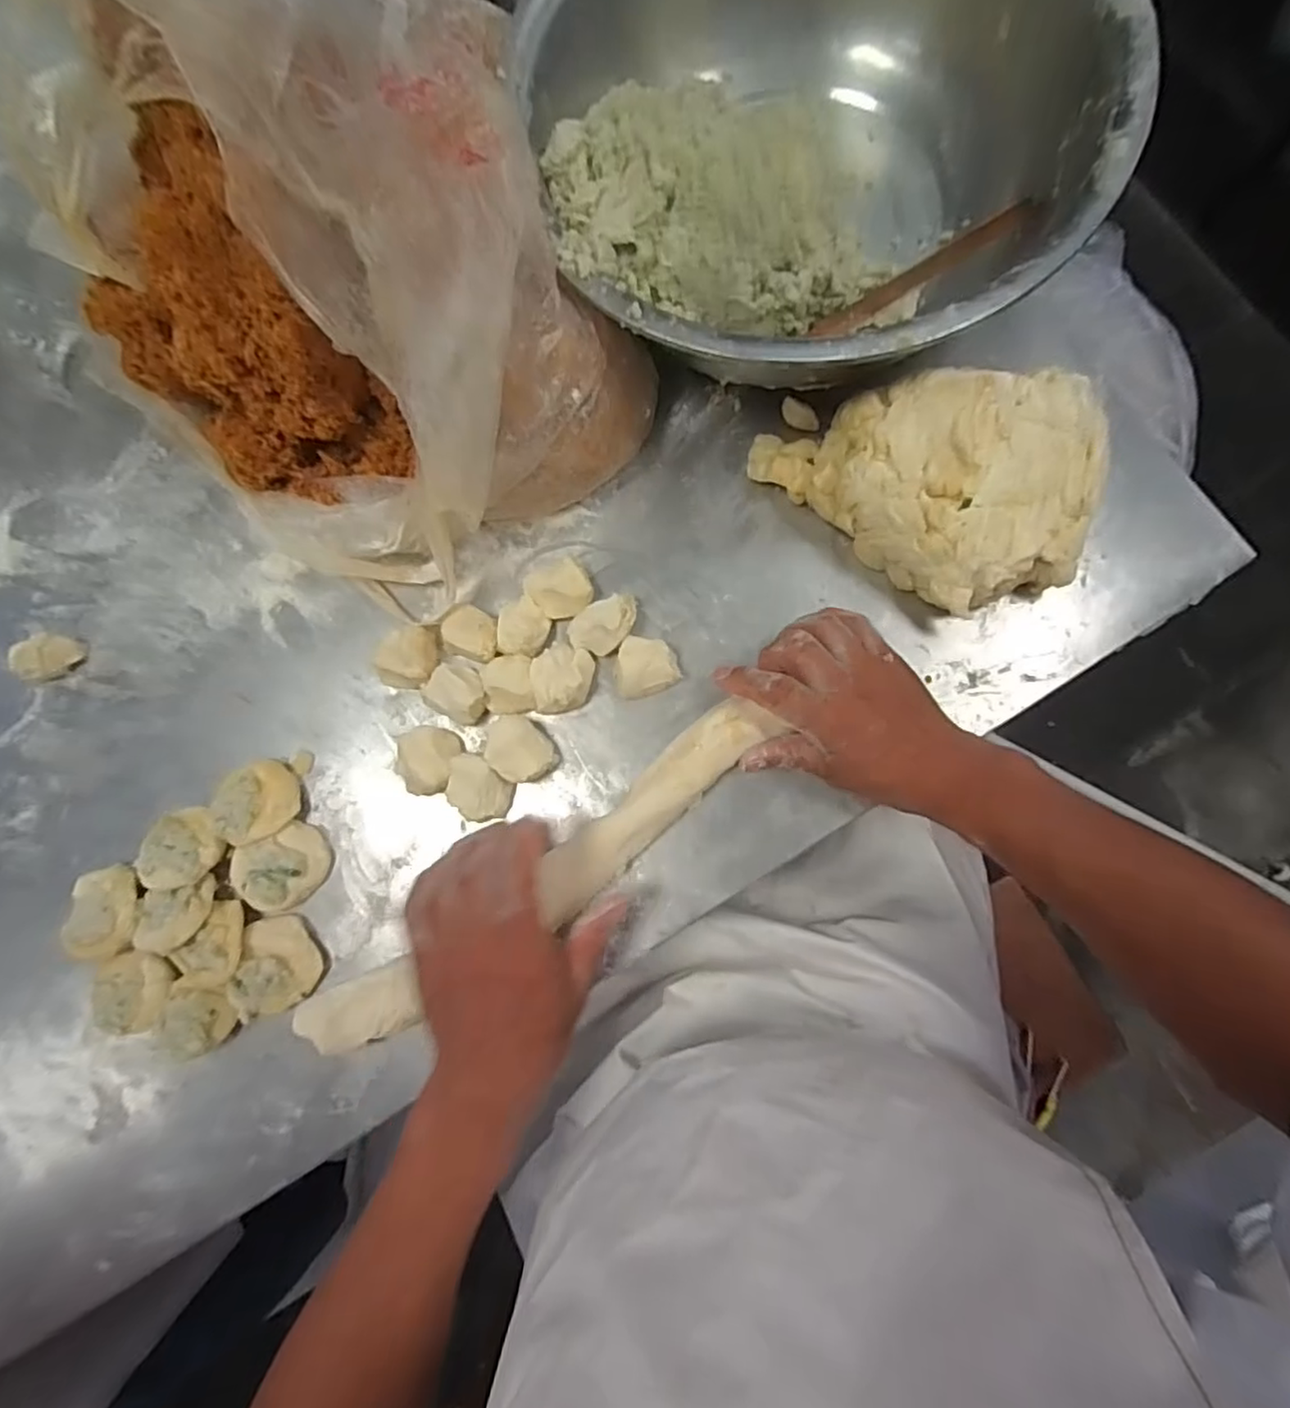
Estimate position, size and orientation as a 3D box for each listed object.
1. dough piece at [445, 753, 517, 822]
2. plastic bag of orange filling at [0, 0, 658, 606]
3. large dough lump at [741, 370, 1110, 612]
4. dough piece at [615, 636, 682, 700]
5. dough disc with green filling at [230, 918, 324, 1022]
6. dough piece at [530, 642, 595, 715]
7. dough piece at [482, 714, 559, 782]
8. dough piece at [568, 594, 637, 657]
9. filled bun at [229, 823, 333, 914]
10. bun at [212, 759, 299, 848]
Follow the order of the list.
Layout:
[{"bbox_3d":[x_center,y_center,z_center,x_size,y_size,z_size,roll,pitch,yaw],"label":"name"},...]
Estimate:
[{"bbox_3d":[-0.115,0.059,0.458,0.042,0.026,0.041,-1,81,4],"label":"dough piece"},{"bbox_3d":[-0.179,-0.245,0.411,0.295,0.214,0.288,-37,81,-2],"label":"plastic bag of orange filling"},{"bbox_3d":[0.192,-0.136,0.435,0.206,0.078,0.139,-7,81,3],"label":"large dough lump"},{"bbox_3d":[0.003,-0.023,0.461,0.043,0.030,0.039,7,82,5],"label":"dough piece"},{"bbox_3d":[-0.252,0.177,0.448,0.051,0.027,0.058,-25,80,0],"label":"dough disc with green filling"},{"bbox_3d":[-0.059,-0.017,0.466,0.041,0.031,0.049,11,83,6],"label":"dough piece"},{"bbox_3d":[-0.087,0.032,0.459,0.039,0.030,0.049,-41,81,-2],"label":"dough piece"},{"bbox_3d":[-0.029,-0.057,0.463,0.037,0.031,0.047,34,85,8],"label":"dough piece"},{"bbox_3d":[-0.250,0.114,0.456,0.055,0.029,0.049,-33,81,-1],"label":"filled bun"},{"bbox_3d":[-0.275,0.070,0.463,0.055,0.027,0.054,-1,81,4],"label":"bun"}]

